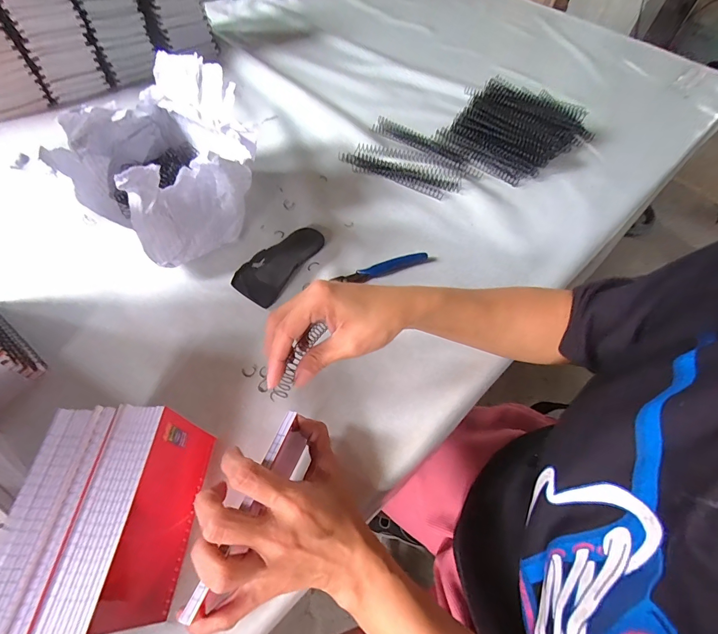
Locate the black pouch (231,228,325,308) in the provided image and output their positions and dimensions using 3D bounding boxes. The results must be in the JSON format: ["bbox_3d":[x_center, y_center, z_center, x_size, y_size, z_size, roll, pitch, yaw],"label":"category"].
[{"bbox_3d":[-0.096,-0.067,0.446,0.056,0.021,0.117,30,61,14],"label":"black pouch"}]

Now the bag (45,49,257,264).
[{"bbox_3d":[-0.225,-0.174,0.437,0.194,0.132,0.212,-28,64,-20],"label":"bag"}]

